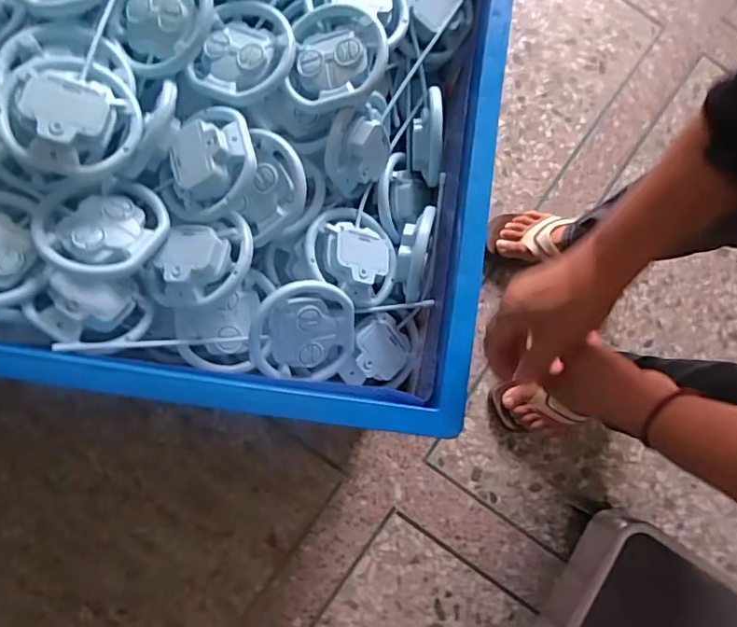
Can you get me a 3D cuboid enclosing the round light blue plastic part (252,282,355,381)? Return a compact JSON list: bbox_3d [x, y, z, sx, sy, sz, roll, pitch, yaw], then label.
[{"bbox_3d":[-0.060,0.018,0.523,0.104,0.020,0.101,-9,113,-23],"label":"round light blue plastic part"}]

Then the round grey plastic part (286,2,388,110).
[{"bbox_3d":[-0.030,-0.257,0.522,0.094,0.027,0.111,2,78,1],"label":"round grey plastic part"}]

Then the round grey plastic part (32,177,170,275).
[{"bbox_3d":[-0.242,-0.072,0.481,0.107,0.038,0.107,7,56,-11],"label":"round grey plastic part"}]

